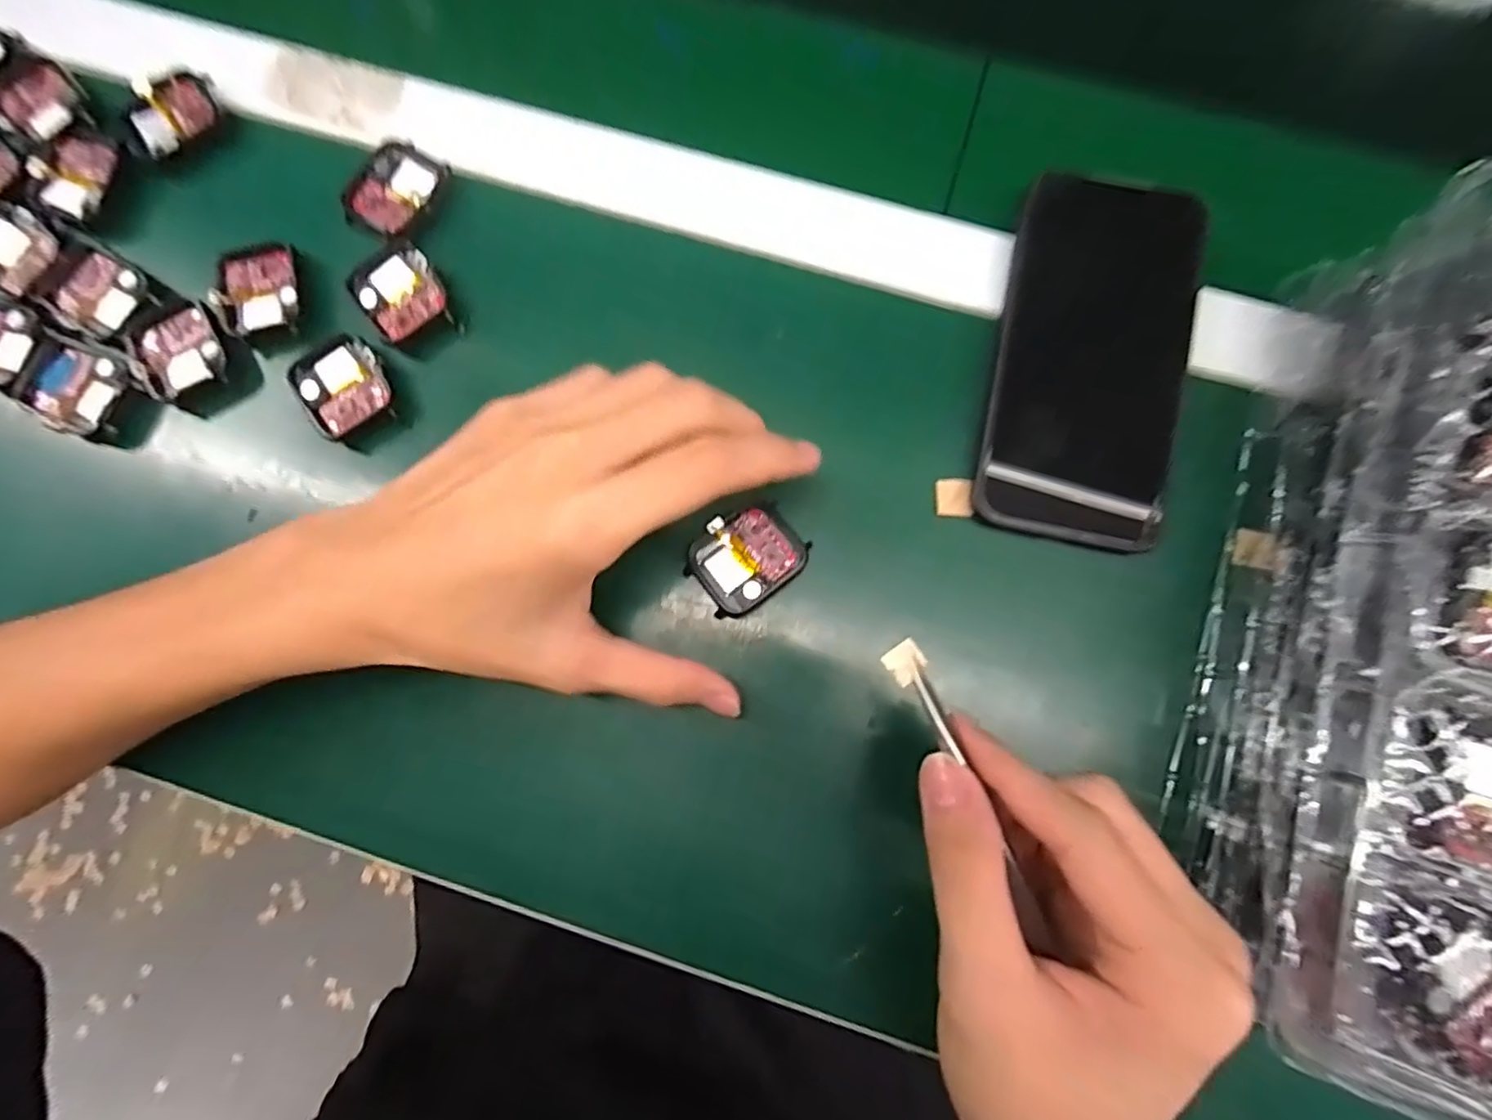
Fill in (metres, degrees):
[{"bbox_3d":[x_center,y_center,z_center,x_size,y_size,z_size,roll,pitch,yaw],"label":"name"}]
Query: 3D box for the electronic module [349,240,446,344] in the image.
[{"bbox_3d":[-0.155,-0.120,0.279,0.035,0.007,0.039,-34,82,-5],"label":"electronic module"}]

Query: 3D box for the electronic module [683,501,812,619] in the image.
[{"bbox_3d":[0.000,-0.001,0.263,0.046,0.013,0.037,-39,82,-6],"label":"electronic module"}]

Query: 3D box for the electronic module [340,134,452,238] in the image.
[{"bbox_3d":[-0.161,-0.171,0.290,0.035,0.007,0.045,30,82,5],"label":"electronic module"}]

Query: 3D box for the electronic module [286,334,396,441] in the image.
[{"bbox_3d":[-0.177,-0.076,0.276,0.038,0.011,0.040,-35,82,-5],"label":"electronic module"}]

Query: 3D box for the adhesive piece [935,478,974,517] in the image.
[{"bbox_3d":[0.089,-0.027,0.269,0.015,0.005,0.017,2,80,1],"label":"adhesive piece"}]

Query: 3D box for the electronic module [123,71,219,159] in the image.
[{"bbox_3d":[-0.275,-0.213,0.297,0.047,0.010,0.031,-42,82,-6],"label":"electronic module"}]

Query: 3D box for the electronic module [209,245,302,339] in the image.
[{"bbox_3d":[-0.219,-0.121,0.282,0.036,0.007,0.038,-9,80,-1],"label":"electronic module"}]

